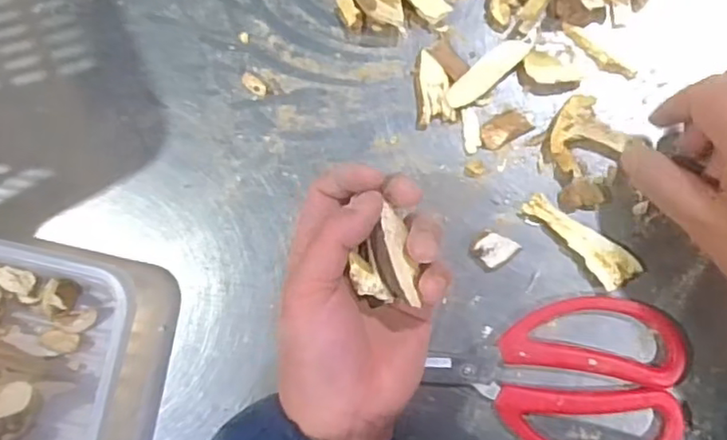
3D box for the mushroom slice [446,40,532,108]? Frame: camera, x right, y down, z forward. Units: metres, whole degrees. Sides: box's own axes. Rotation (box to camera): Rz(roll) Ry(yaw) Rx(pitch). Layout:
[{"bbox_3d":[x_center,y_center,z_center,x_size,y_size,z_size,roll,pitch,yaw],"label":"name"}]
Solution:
[{"bbox_3d":[0.074,-0.088,0.375,0.056,0.008,0.016,-40,79,2],"label":"mushroom slice"}]

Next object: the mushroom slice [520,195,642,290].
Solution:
[{"bbox_3d":[0.123,0.012,0.358,0.071,0.006,0.022,39,90,11],"label":"mushroom slice"}]

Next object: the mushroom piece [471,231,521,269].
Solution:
[{"bbox_3d":[0.077,0.017,0.364,0.023,0.007,0.021,-41,79,2],"label":"mushroom piece"}]

